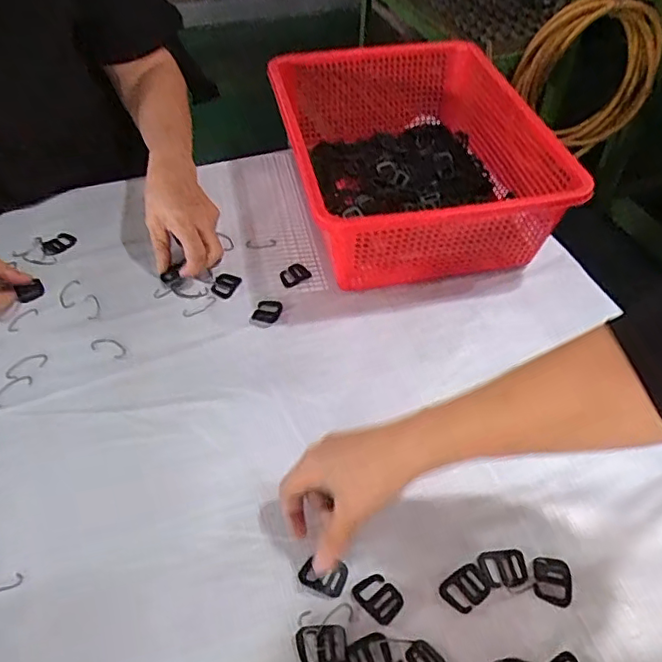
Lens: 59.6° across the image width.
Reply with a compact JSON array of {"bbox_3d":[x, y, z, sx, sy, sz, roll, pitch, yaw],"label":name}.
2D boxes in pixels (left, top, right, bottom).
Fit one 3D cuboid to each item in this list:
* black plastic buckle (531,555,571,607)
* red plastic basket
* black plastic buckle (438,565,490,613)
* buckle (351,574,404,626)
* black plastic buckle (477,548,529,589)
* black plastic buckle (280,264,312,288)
[{"bbox_3d":[0.162,0.181,0.420,0.027,0.004,0.035,7,49,5],"label":"black plastic buckle"},{"bbox_3d":[0.100,-0.200,0.670,0.288,0.118,0.336,-8,50,-9],"label":"red plastic basket"},{"bbox_3d":[0.096,0.185,0.415,0.033,0.004,0.026,-28,55,-24],"label":"black plastic buckle"},{"bbox_3d":[0.034,0.189,0.412,0.026,0.004,0.033,-36,59,-28],"label":"buckle"},{"bbox_3d":[0.128,0.174,0.426,0.034,0.004,0.026,-7,50,-8],"label":"black plastic buckle"},{"bbox_3d":[-0.040,-0.062,0.625,0.029,0.009,0.024,-26,54,-22],"label":"black plastic buckle"}]

